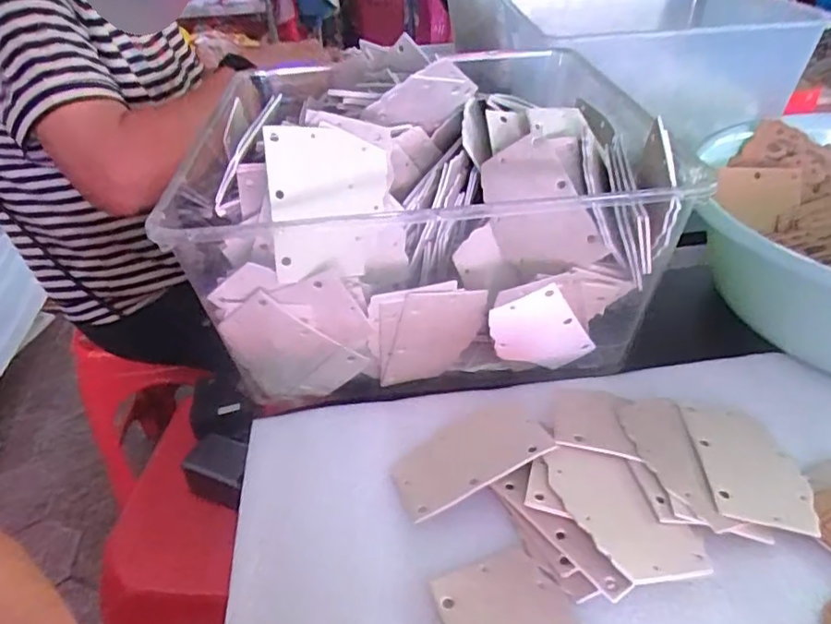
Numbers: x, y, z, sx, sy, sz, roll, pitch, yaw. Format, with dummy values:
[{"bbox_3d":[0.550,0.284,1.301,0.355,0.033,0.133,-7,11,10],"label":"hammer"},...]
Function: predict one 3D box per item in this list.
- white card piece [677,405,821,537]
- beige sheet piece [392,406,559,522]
[{"bbox_3d":[0.178,0.080,0.329,0.054,0.004,0.085,12,32,-1],"label":"white card piece"},{"bbox_3d":[0.029,0.079,0.340,0.086,0.007,0.055,-23,28,-10],"label":"beige sheet piece"}]

